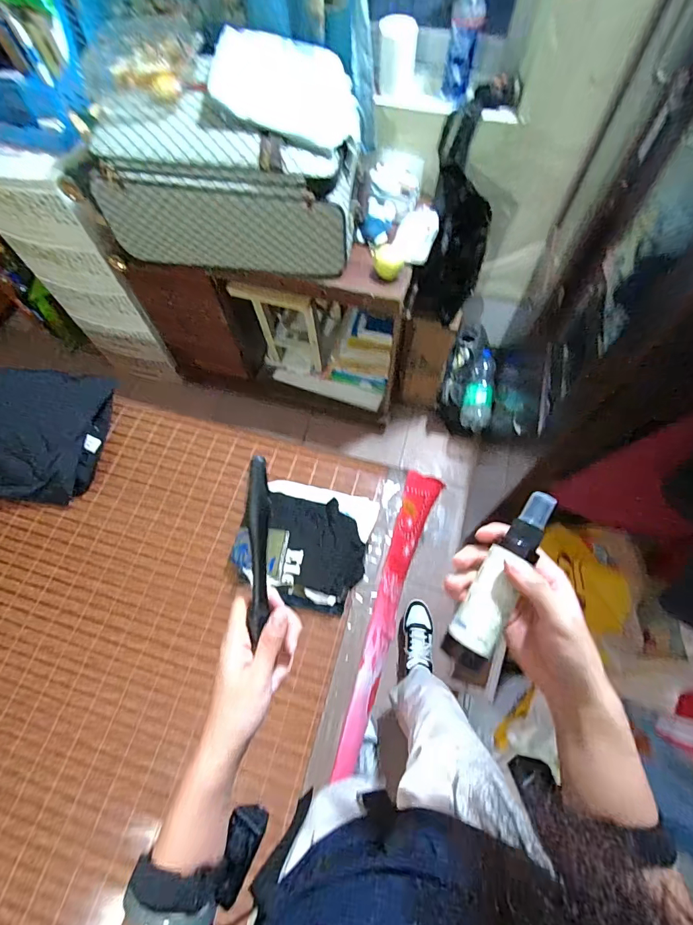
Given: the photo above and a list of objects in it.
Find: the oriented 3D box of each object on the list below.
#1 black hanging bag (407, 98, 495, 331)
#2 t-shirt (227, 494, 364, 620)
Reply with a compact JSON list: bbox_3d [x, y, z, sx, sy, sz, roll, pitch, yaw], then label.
[{"bbox_3d":[0.285,-0.624,1.095,0.194,0.491,0.124,24,44,17],"label":"black hanging bag"},{"bbox_3d":[-0.110,0.207,1.001,0.316,0.064,0.251,14,77,-4],"label":"t-shirt"}]

